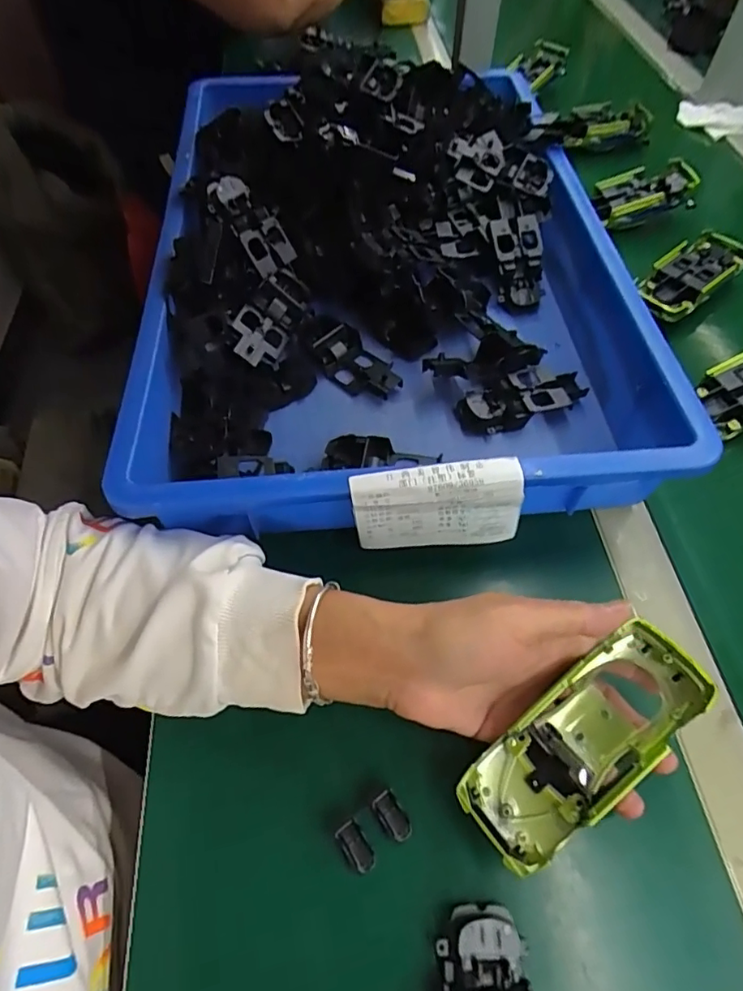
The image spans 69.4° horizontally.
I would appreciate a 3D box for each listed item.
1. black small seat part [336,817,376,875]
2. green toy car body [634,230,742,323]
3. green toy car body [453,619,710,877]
[{"bbox_3d":[-0.008,0.179,0.274,0.012,0.013,0.023,-30,62,-17],"label":"black small seat part"},{"bbox_3d":[0.303,-0.211,0.509,0.145,0.018,0.058,-39,65,-21],"label":"green toy car body"},{"bbox_3d":[0.108,0.126,0.276,0.131,0.034,0.052,-40,65,-5],"label":"green toy car body"}]

